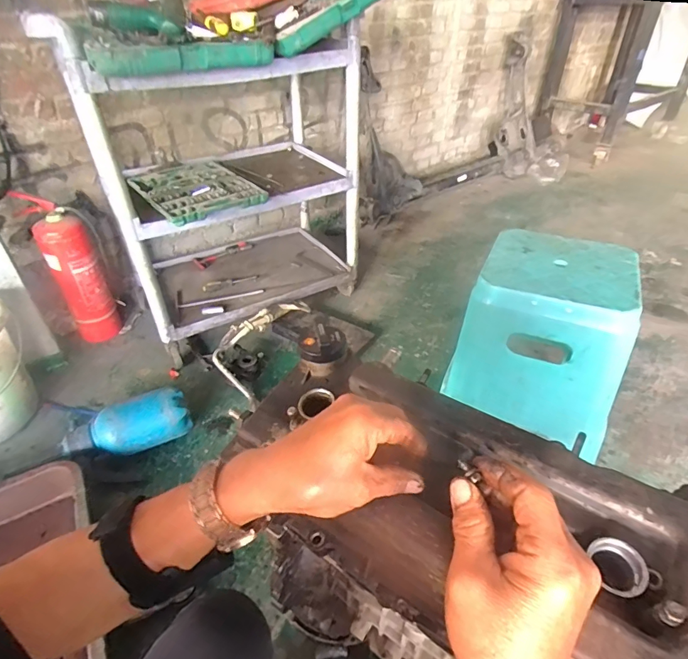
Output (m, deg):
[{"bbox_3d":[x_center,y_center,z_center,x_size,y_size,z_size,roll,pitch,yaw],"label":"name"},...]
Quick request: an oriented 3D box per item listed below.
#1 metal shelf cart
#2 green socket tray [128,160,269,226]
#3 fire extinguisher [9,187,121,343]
[{"bbox_3d":[-0.371,-0.469,1.336,0.699,0.769,0.587,-27,44,-25],"label":"metal shelf cart"},{"bbox_3d":[-0.434,-0.408,1.245,0.284,0.031,0.391,-27,44,-30],"label":"green socket tray"},{"bbox_3d":[-0.848,-0.173,1.373,0.141,0.472,0.129,-25,43,-28],"label":"fire extinguisher"}]

